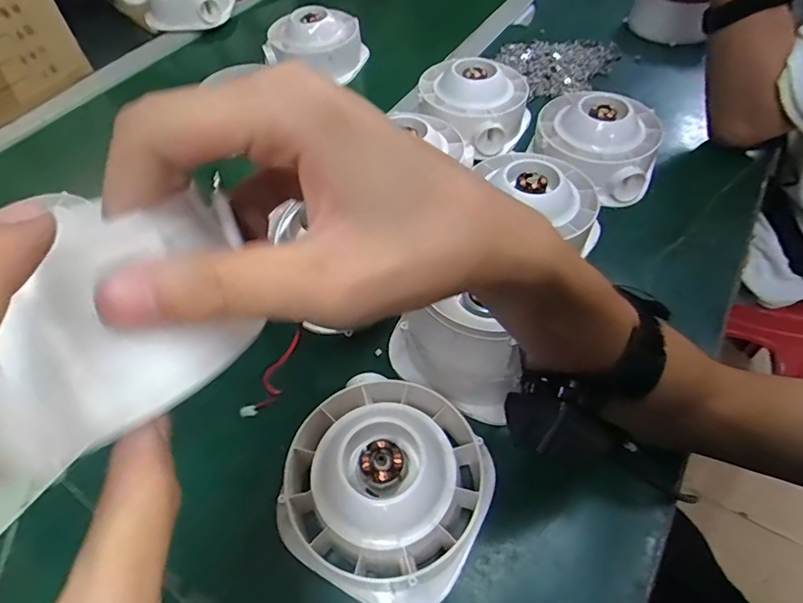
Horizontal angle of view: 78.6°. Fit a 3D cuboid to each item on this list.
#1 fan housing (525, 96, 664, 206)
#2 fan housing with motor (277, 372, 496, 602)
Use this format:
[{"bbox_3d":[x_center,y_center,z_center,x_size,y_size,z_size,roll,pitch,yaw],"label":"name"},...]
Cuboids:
[{"bbox_3d":[0.211,-0.172,0.540,0.136,0.062,0.130,22,57,18],"label":"fan housing"},{"bbox_3d":[-0.008,0.118,0.332,0.130,0.071,0.138,22,57,17],"label":"fan housing with motor"}]

